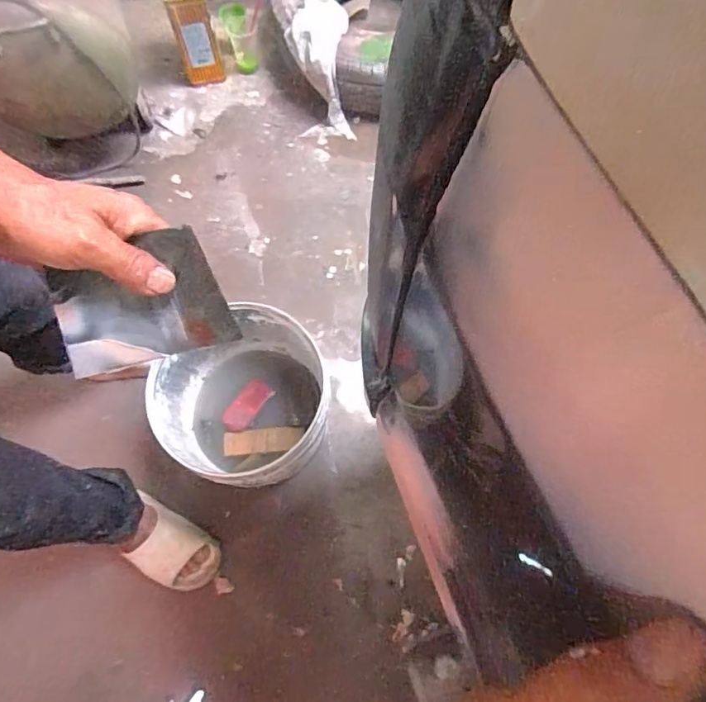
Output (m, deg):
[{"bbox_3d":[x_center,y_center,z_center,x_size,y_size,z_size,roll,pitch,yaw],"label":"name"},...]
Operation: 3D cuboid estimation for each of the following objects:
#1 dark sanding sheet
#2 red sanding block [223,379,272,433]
[{"bbox_3d":[-0.151,-0.031,0.360,0.115,0.005,0.083,-17,110,-2],"label":"dark sanding sheet"},{"bbox_3d":[-0.213,0.108,1.020,0.053,0.019,0.113,30,73,10],"label":"red sanding block"}]

